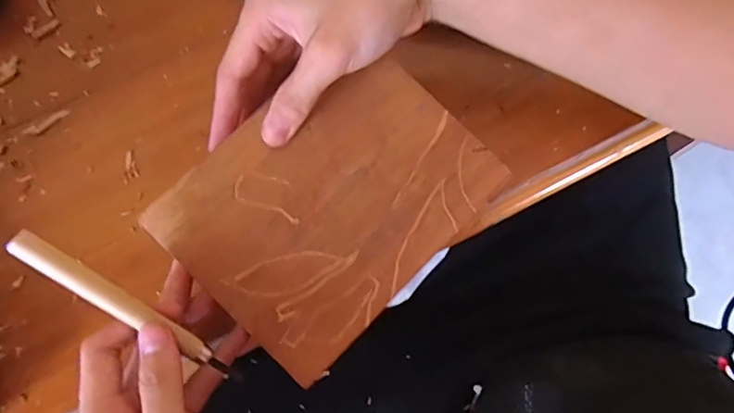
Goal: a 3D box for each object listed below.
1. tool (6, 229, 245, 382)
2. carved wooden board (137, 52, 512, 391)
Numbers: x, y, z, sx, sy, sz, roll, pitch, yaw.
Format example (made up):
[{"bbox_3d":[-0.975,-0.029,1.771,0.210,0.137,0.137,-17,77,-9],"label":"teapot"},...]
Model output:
[{"bbox_3d":[-0.113,0.052,0.256,0.125,0.007,0.013,40,77,-20],"label":"tool"},{"bbox_3d":[-0.019,-0.005,0.299,0.168,0.004,0.127,-44,91,-10],"label":"carved wooden board"}]

